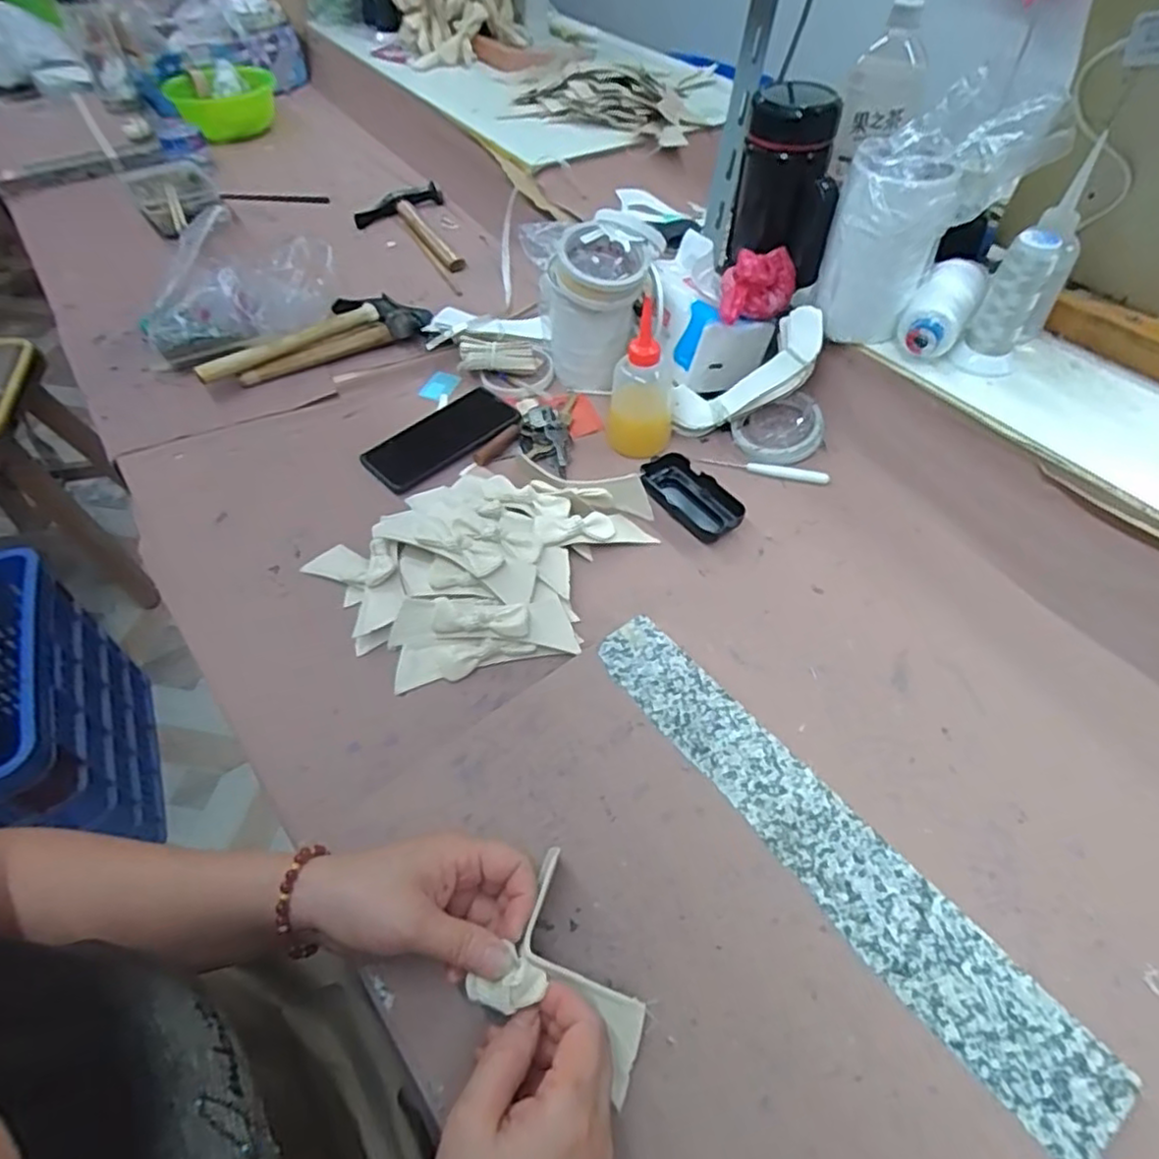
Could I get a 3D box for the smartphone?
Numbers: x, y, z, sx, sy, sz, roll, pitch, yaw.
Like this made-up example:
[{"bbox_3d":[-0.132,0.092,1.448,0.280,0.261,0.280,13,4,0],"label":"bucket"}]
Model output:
[{"bbox_3d":[-0.146,-0.152,0.710,0.161,0.012,0.080,-36,59,-23],"label":"smartphone"}]

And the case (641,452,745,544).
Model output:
[{"bbox_3d":[0.108,-0.077,0.655,0.059,0.029,0.108,-32,58,-21],"label":"case"}]

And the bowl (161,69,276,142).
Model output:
[{"bbox_3d":[-0.668,-0.902,1.283,0.189,0.077,0.153,-30,57,-20],"label":"bowl"}]

